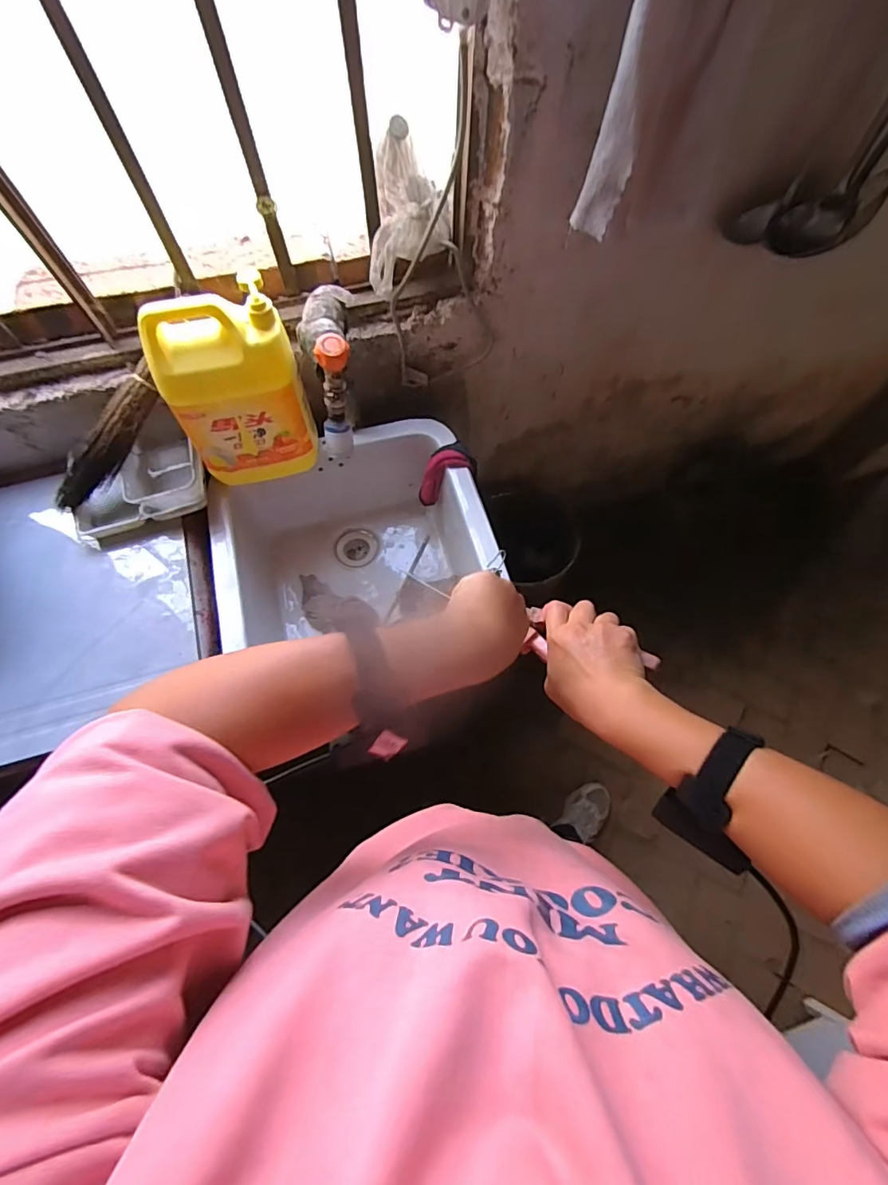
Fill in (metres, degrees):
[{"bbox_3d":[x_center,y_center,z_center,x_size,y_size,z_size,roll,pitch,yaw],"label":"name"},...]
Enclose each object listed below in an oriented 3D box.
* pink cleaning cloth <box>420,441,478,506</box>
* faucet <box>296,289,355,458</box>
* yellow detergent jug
[{"bbox_3d":[-0.003,-0.212,0.940,0.074,0.146,0.073,-11,66,-42],"label":"pink cleaning cloth"},{"bbox_3d":[-0.164,-0.322,0.745,0.074,0.199,0.211,-6,70,-3],"label":"faucet"},{"bbox_3d":[-0.295,-0.287,0.752,0.204,0.262,0.117,-21,72,-8],"label":"yellow detergent jug"}]

